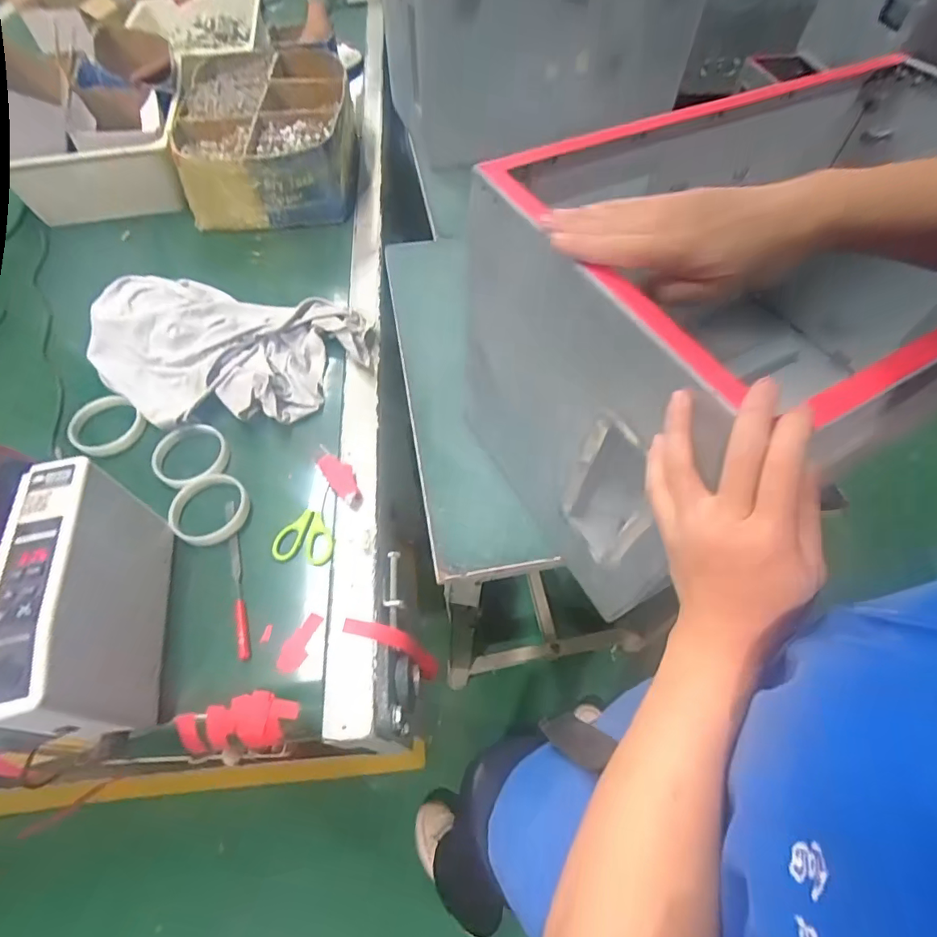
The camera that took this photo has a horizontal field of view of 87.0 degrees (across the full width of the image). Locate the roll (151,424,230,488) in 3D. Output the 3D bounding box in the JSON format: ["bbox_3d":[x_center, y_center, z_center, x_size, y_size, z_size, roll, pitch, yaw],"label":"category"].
[{"bbox_3d":[-0.335,-0.020,0.591,0.085,0.009,0.085,0,59,0],"label":"roll"}]

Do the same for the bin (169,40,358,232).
[{"bbox_3d":[-0.364,-0.630,0.920,0.302,0.116,0.438,-10,60,-6],"label":"bin"}]

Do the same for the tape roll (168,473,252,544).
[{"bbox_3d":[-0.290,0.046,0.556,0.080,0.012,0.084,0,59,0],"label":"tape roll"}]

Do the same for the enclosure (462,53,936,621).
[{"bbox_3d":[0.282,-0.167,0.529,0.589,0.392,0.283,-31,64,-17],"label":"enclosure"}]

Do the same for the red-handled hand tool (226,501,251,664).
[{"bbox_3d":[-0.246,0.110,0.523,0.011,0.011,0.184,-17,61,-10],"label":"red-handled hand tool"}]

